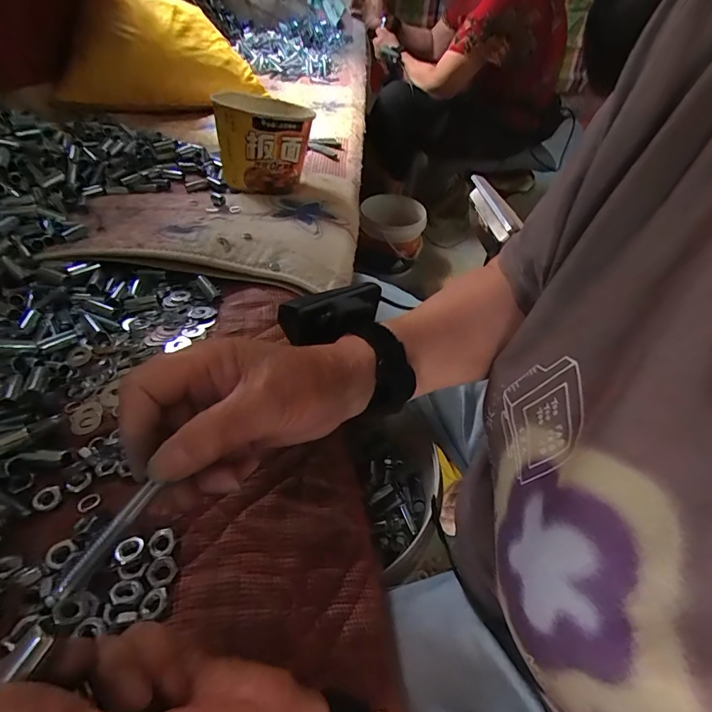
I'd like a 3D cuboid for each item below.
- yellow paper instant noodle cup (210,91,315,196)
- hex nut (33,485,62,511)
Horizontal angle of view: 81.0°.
[{"bbox_3d":[-0.136,-0.319,0.627,0.130,0.122,0.129,-5,46,-10],"label":"yellow paper instant noodle cup"},{"bbox_3d":[-0.208,0.096,0.282,0.015,0.005,0.016,32,49,25],"label":"hex nut"}]

